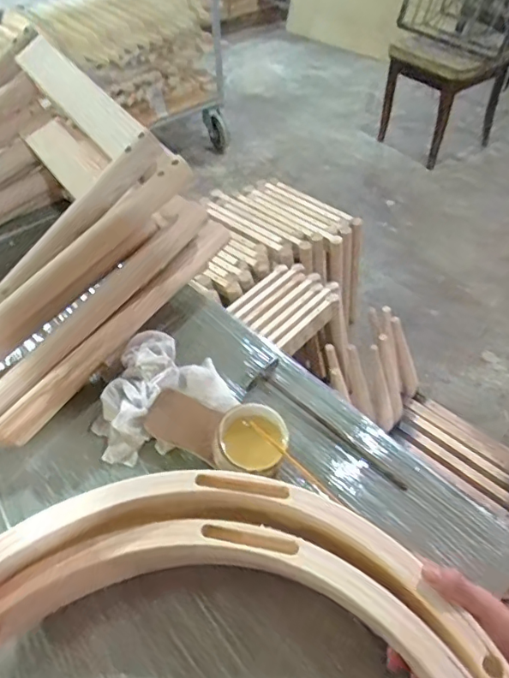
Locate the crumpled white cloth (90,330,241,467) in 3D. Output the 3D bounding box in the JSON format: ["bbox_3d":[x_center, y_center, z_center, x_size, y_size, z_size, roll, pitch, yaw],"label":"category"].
[{"bbox_3d":[-0.129,0.069,0.650,0.167,0.055,0.157,-30,53,-24],"label":"crumpled white cloth"}]

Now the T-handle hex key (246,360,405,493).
[{"bbox_3d":[0.086,0.108,0.642,0.054,0.005,0.237,-34,55,-27],"label":"T-handle hex key"}]

